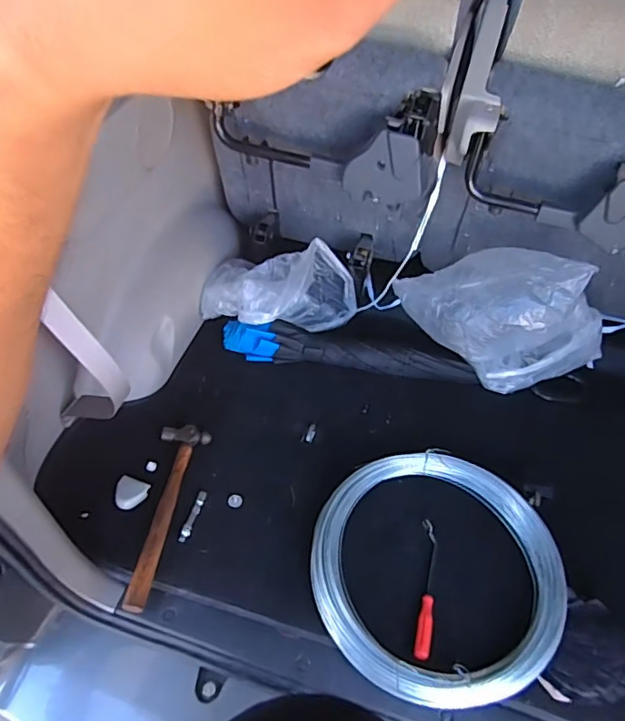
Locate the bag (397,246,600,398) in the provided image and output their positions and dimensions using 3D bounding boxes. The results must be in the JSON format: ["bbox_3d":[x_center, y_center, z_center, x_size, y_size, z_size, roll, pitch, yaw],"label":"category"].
[{"bbox_3d":[0.390,-0.114,1.090,0.436,0.241,0.218,21,52,13],"label":"bag"}]

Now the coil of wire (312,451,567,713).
[{"bbox_3d":[0.205,0.338,0.887,0.401,0.042,0.389,2,50,-2],"label":"coil of wire"}]

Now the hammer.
[{"bbox_3d":[-0.254,0.259,0.934,0.082,0.030,0.329,5,50,1],"label":"hammer"}]

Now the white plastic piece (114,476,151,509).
[{"bbox_3d":[-0.327,0.239,0.964,0.053,0.013,0.054,16,51,10],"label":"white plastic piece"}]

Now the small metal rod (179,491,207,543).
[{"bbox_3d":[-0.208,0.273,0.940,0.015,0.008,0.094,14,51,8],"label":"small metal rod"}]

